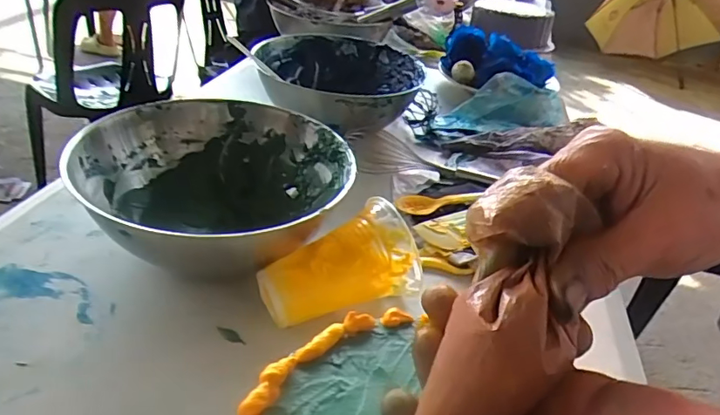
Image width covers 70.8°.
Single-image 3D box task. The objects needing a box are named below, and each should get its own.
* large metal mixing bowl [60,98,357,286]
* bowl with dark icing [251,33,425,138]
[{"bbox_3d":[-0.125,-0.013,0.486,0.220,0.094,0.238,4,34,-3],"label":"large metal mixing bowl"},{"bbox_3d":[-0.028,-0.172,0.739,0.227,0.096,0.242,4,34,-3],"label":"bowl with dark icing"}]

